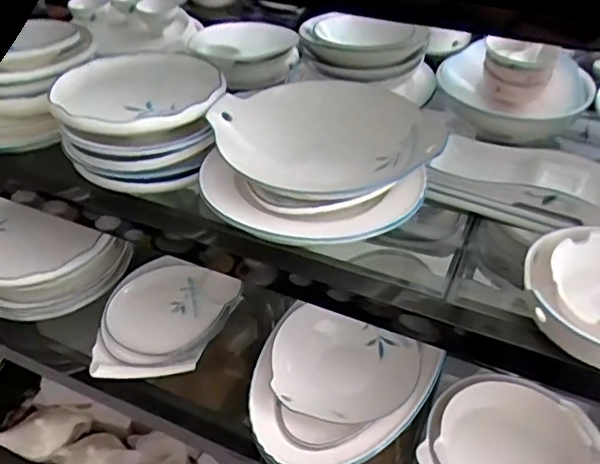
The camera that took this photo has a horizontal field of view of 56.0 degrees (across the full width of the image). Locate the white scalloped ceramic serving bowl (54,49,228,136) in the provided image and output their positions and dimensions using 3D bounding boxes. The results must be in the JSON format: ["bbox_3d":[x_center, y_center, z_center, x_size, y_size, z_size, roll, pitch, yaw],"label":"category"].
[{"bbox_3d":[-0.228,-0.199,0.794,0.234,0.049,0.150,-4,41,-3],"label":"white scalloped ceramic serving bowl"}]

